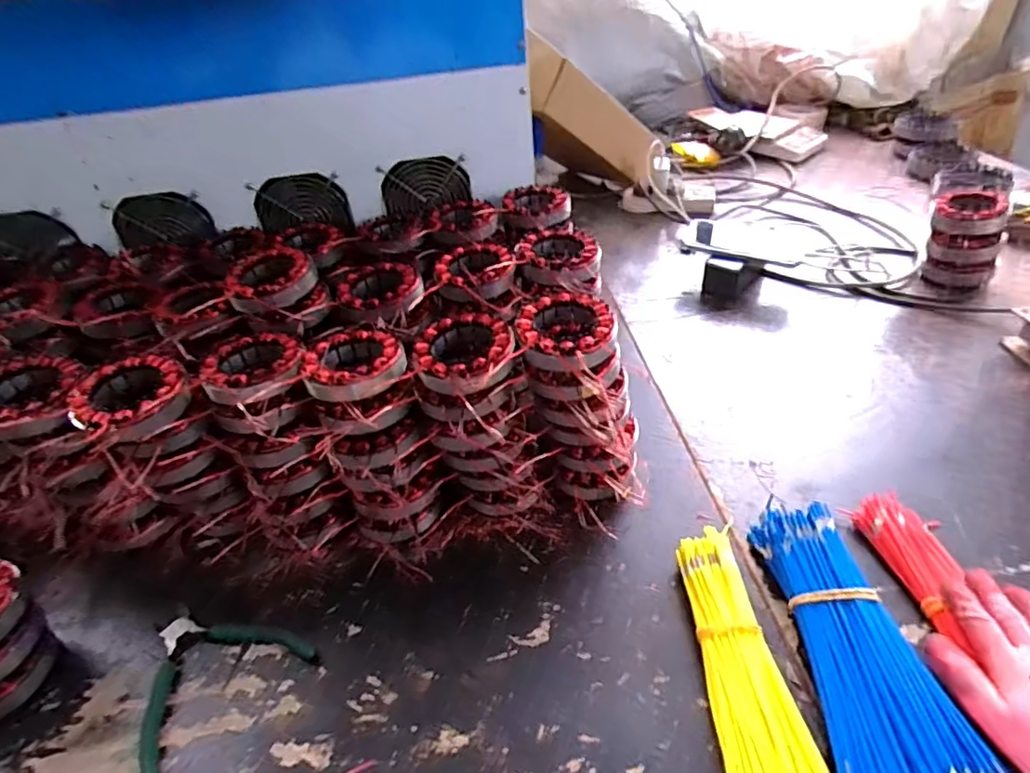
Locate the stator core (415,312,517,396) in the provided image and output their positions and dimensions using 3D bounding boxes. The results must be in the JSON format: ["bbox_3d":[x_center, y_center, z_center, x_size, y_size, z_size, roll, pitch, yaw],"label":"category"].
[{"bbox_3d":[-0.042,-0.024,0.488,0.083,0.032,0.092,0,40,6],"label":"stator core"}]

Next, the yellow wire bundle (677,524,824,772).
[{"bbox_3d":[0.178,0.229,0.408,0.072,0.026,0.275,-2,40,4],"label":"yellow wire bundle"}]

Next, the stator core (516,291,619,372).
[{"bbox_3d":[0.047,-0.050,0.499,0.085,0.027,0.088,9,42,16],"label":"stator core"}]

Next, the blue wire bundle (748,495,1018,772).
[{"bbox_3d":[0.262,0.196,0.420,0.093,0.027,0.242,-3,40,2],"label":"blue wire bundle"}]

